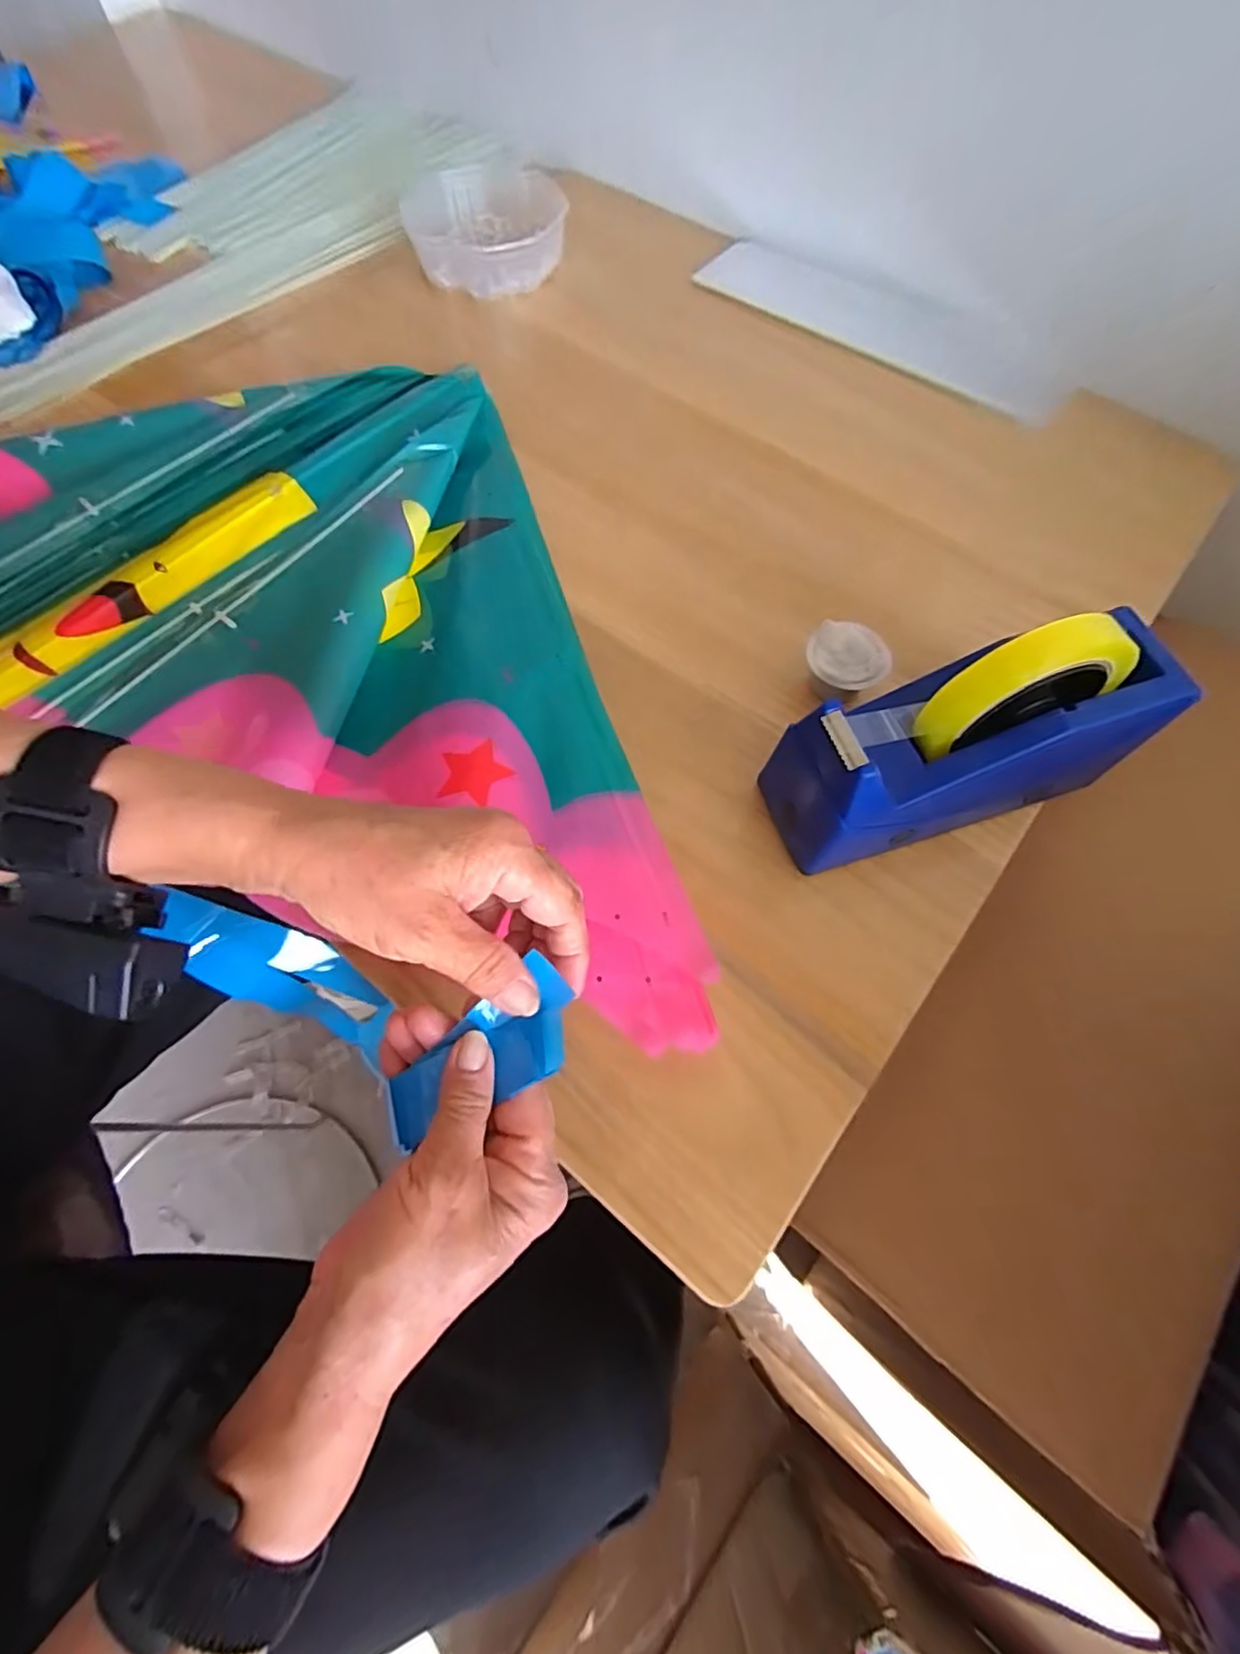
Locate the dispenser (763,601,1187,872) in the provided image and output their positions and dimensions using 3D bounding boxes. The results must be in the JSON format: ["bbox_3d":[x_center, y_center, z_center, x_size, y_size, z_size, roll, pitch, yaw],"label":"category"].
[{"bbox_3d":[0.190,-0.048,0.342,0.193,0.138,0.063,-14,66,-7],"label":"dispenser"}]

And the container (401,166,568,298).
[{"bbox_3d":[-0.134,-0.596,0.639,0.149,0.047,0.173,-11,66,-6],"label":"container"}]

